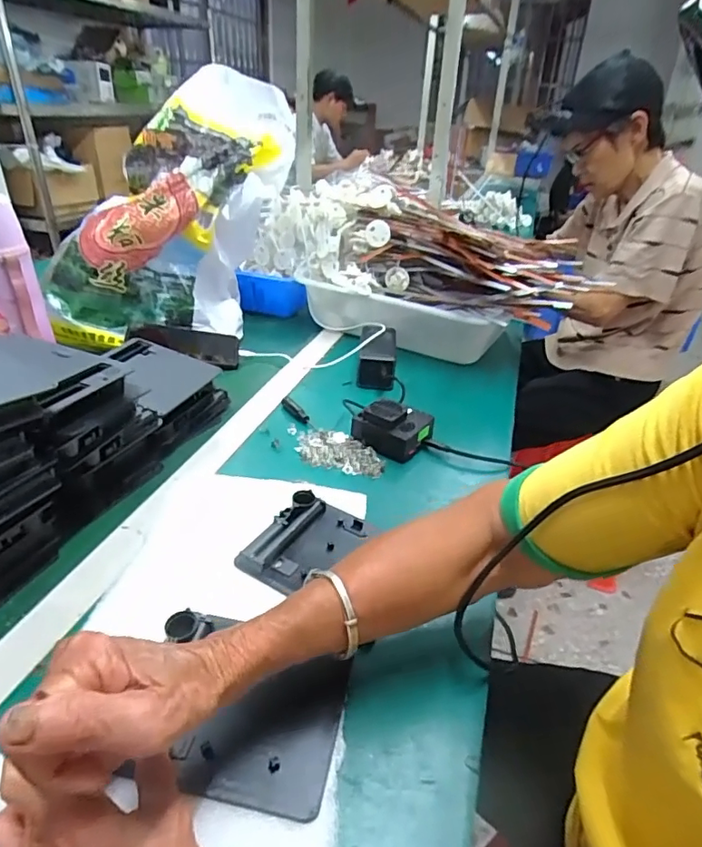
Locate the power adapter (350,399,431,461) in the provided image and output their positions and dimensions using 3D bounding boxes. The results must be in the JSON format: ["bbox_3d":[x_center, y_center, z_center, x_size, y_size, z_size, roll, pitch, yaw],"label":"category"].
[{"bbox_3d":[0.051,0.001,0.632,0.077,0.046,0.075,22,36,29],"label":"power adapter"}]

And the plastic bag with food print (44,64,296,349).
[{"bbox_3d":[-0.257,-0.310,0.864,0.188,0.495,0.230,29,-5,32],"label":"plastic bag with food print"}]

